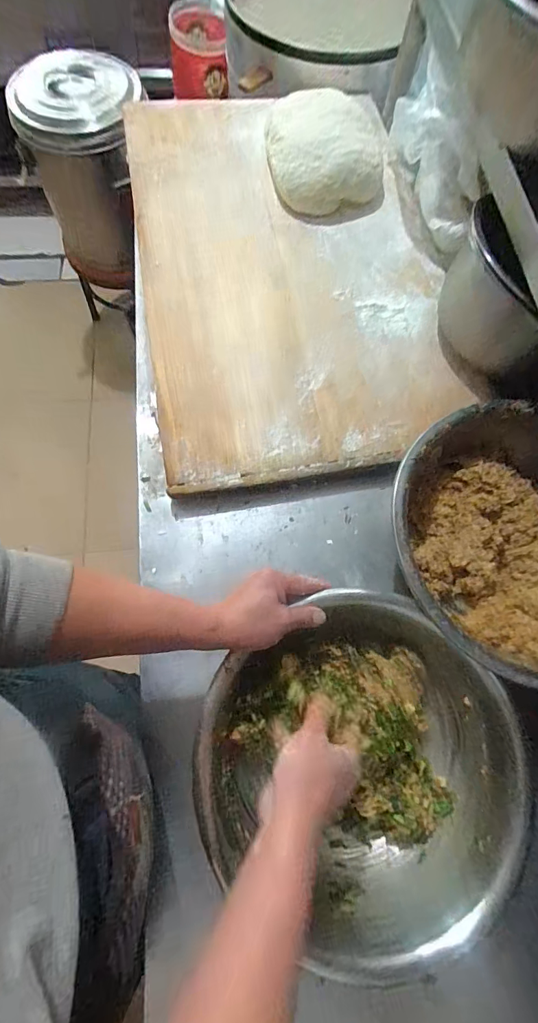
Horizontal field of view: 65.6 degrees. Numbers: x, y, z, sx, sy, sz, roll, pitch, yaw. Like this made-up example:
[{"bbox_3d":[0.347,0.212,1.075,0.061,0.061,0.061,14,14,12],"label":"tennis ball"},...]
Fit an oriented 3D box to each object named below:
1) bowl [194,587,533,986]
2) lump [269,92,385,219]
[{"bbox_3d":[0.101,0.279,0.485,0.309,0.114,0.326,-1,72,2],"label":"bowl"},{"bbox_3d":[0.107,-0.671,0.786,0.220,0.097,0.179,5,72,-2],"label":"lump"}]

